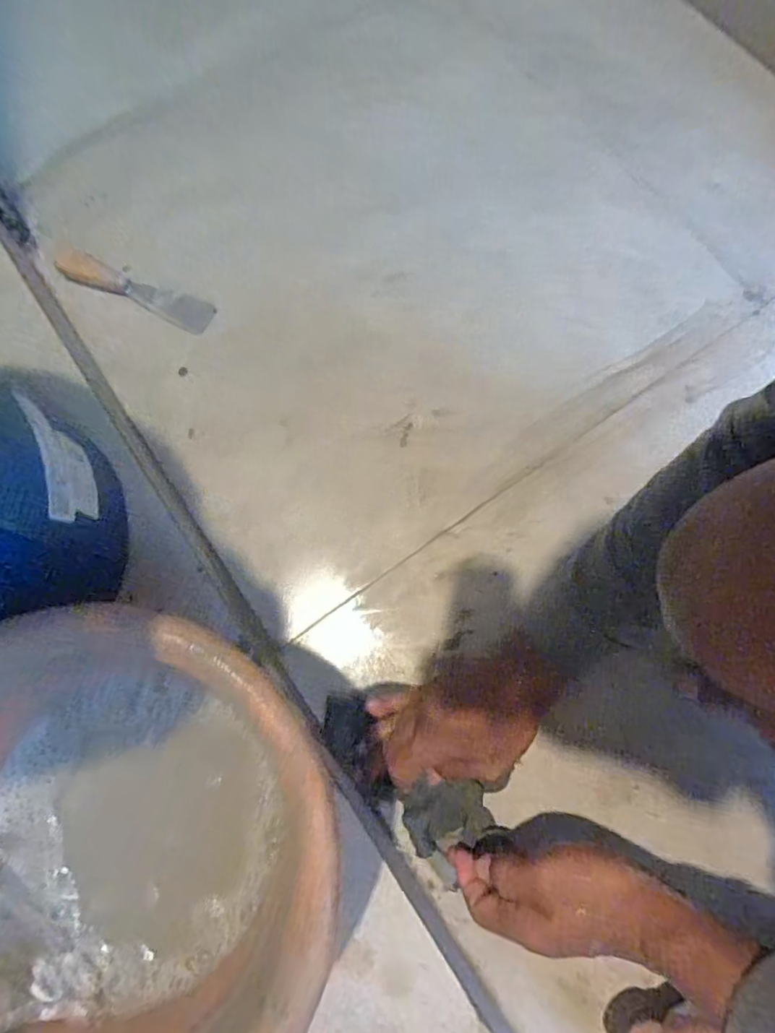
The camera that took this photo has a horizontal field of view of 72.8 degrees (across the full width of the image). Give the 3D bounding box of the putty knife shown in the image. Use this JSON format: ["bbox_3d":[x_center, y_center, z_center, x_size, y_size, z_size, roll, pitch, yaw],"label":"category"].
[{"bbox_3d":[-0.265,-0.236,0.546,0.174,0.012,0.034,22,78,7],"label":"putty knife"}]

